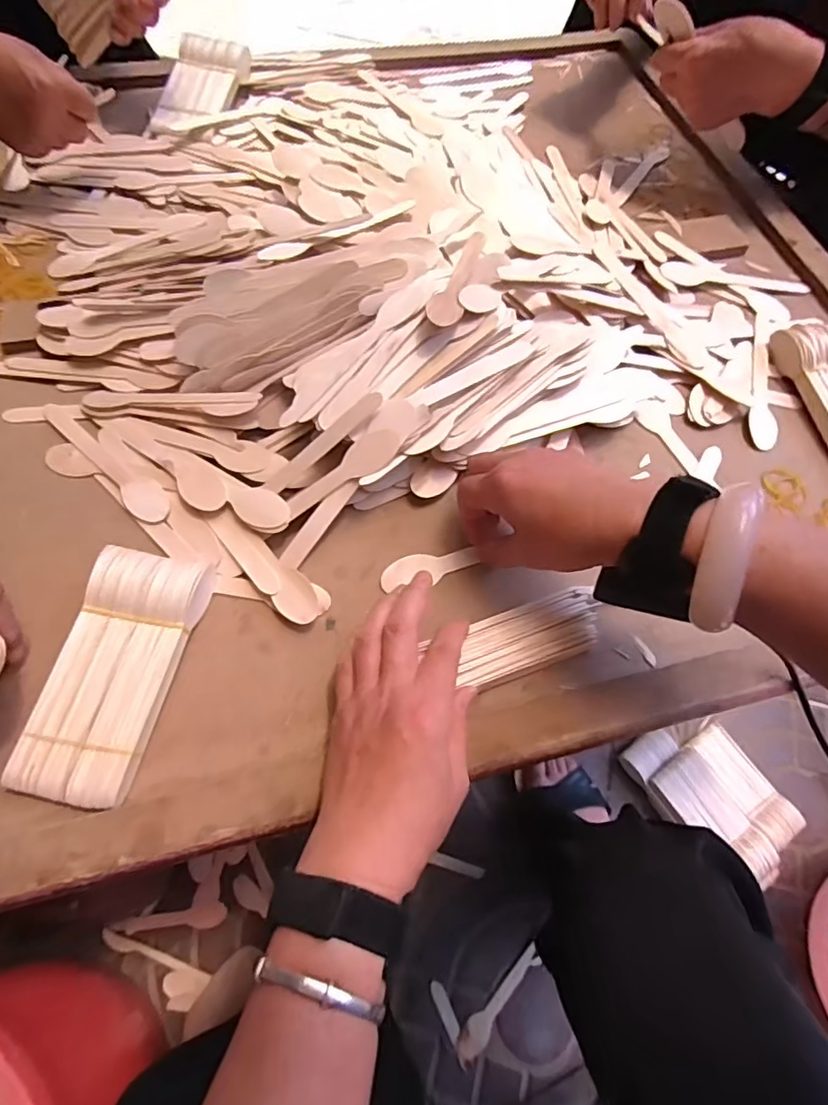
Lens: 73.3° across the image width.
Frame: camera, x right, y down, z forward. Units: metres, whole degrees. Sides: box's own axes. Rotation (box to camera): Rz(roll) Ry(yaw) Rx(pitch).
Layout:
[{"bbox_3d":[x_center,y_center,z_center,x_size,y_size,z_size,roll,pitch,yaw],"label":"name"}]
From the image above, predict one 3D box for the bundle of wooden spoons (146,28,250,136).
[{"bbox_3d":[-0.249,-0.545,0.649,0.072,0.044,0.163,14,65,3],"label":"bundle of wooden spoons"}]

